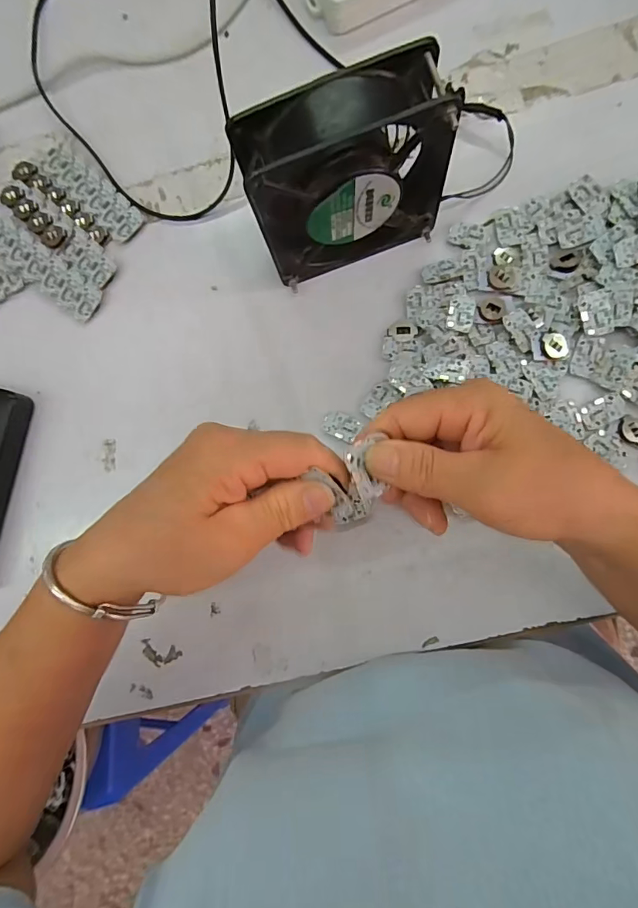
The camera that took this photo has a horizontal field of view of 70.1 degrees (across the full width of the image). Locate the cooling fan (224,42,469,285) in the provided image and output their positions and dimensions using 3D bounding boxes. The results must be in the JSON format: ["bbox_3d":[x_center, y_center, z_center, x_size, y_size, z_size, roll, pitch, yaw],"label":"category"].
[{"bbox_3d":[0.019,-0.170,0.291,0.121,0.114,0.047,-19,83,5],"label":"cooling fan"}]

